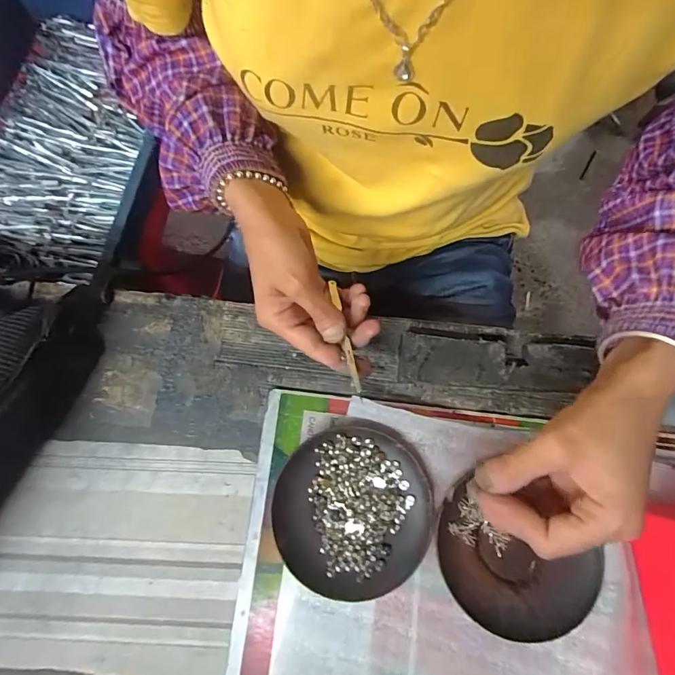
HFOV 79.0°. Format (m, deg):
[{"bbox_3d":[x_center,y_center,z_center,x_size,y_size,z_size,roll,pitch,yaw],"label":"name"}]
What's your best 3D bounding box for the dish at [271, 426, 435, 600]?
[{"bbox_3d":[0.011,0.130,0.310,0.112,0.019,0.115,0,78,1],"label":"dish"}]

